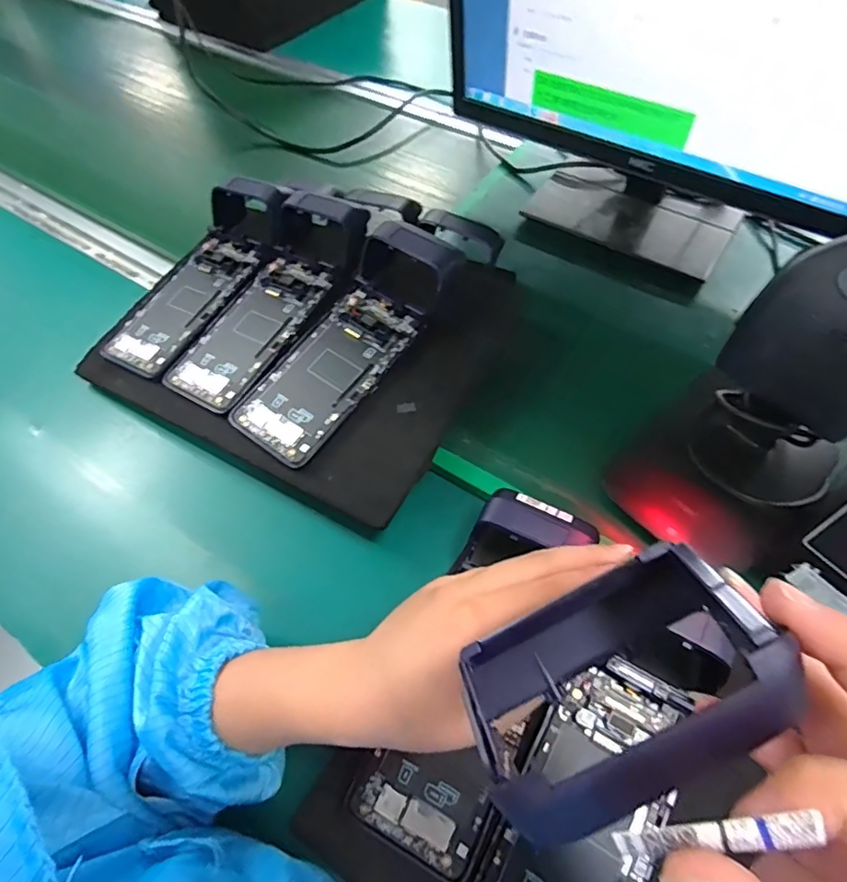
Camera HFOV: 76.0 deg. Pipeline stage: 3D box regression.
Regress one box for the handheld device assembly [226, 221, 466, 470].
[{"bbox_3d":[-0.062,-0.088,0.436,0.093,0.069,0.218,32,62,20],"label":"handheld device assembly"}]

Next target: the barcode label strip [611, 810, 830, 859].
[{"bbox_3d":[0.057,0.078,0.107,0.037,0.006,0.005,-17,55,15],"label":"barcode label strip"}]

